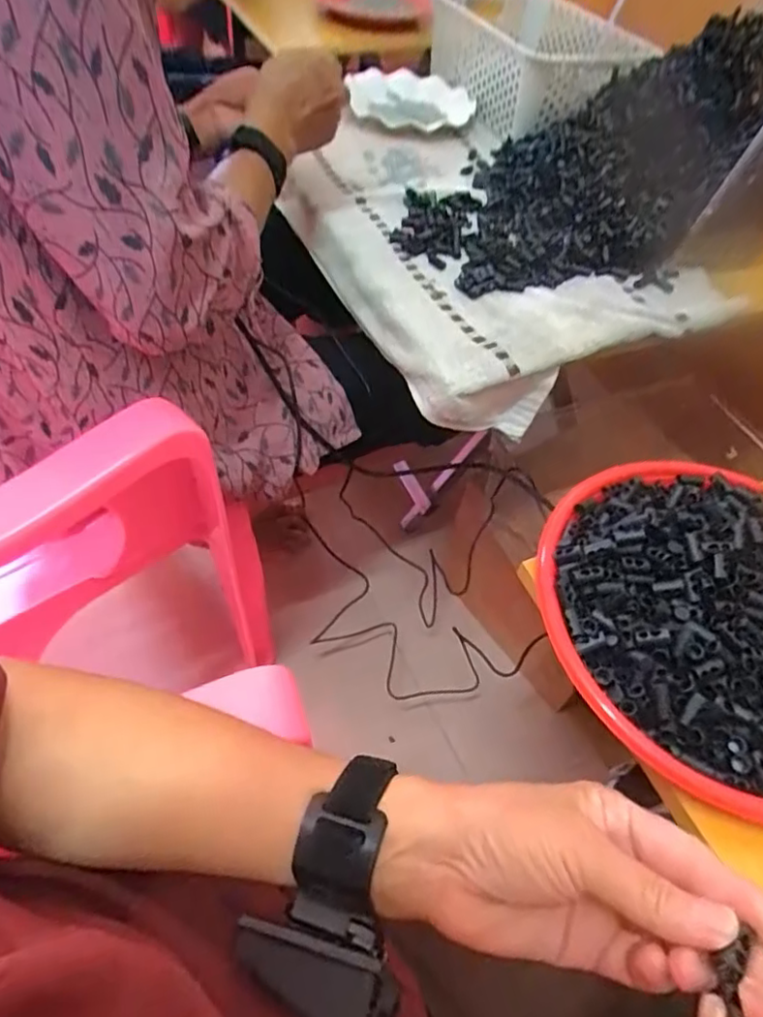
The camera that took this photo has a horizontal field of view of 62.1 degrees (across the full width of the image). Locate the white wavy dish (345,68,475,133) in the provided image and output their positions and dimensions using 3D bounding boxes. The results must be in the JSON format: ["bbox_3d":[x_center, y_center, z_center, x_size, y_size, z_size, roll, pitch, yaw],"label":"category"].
[{"bbox_3d":[0.041,-0.546,0.848,0.177,0.041,0.135,-14,53,-17],"label":"white wavy dish"}]

